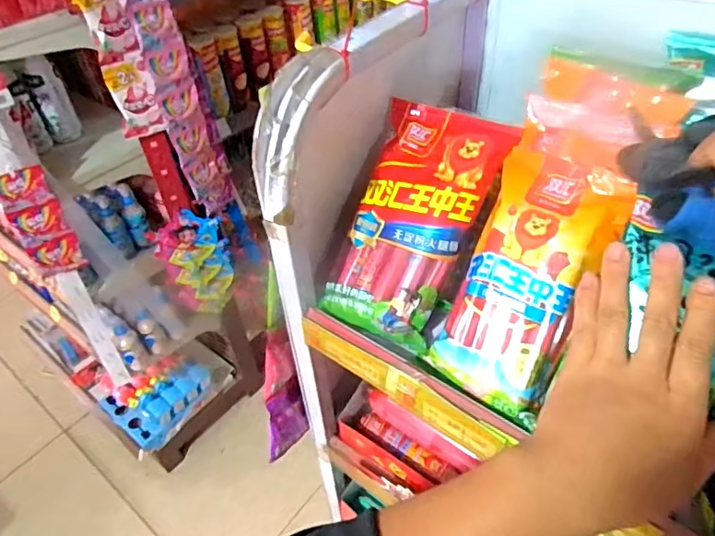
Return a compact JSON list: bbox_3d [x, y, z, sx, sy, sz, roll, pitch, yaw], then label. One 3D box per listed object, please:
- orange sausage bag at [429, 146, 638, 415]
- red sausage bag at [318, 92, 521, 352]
[{"bbox_3d":[0.124,0.004,0.377,0.089,0.024,0.177,22,89,25],"label":"orange sausage bag"},{"bbox_3d":[0.046,-0.038,0.430,0.108,0.035,0.194,20,90,23],"label":"red sausage bag"}]

